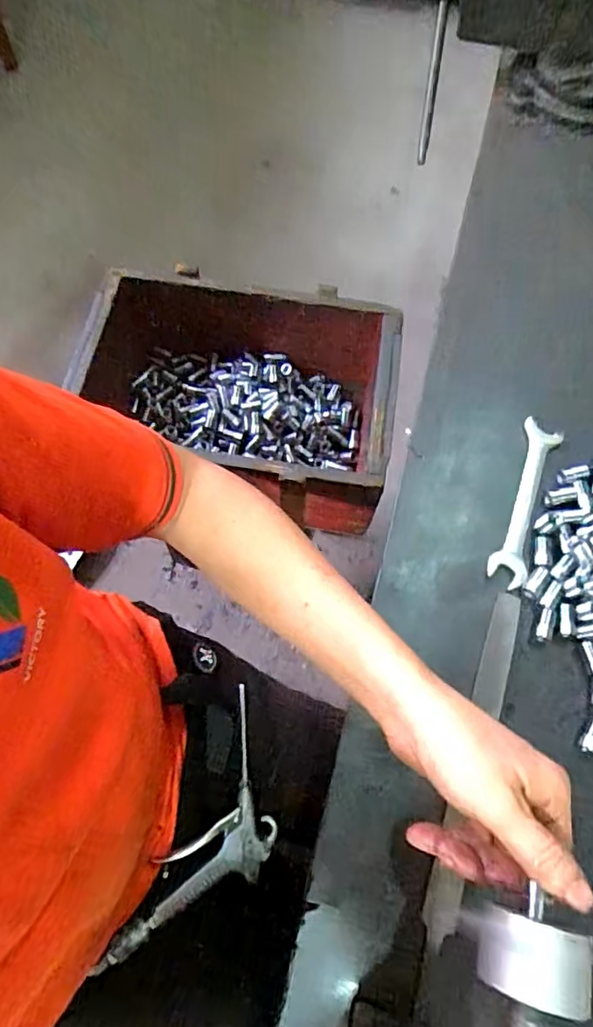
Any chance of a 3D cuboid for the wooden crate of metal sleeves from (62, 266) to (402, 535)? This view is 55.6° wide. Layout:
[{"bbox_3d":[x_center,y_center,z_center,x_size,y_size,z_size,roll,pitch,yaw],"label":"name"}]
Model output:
[{"bbox_3d":[-0.066,-0.144,0.687,0.366,0.139,0.228,8,68,0],"label":"wooden crate of metal sleeves"}]

